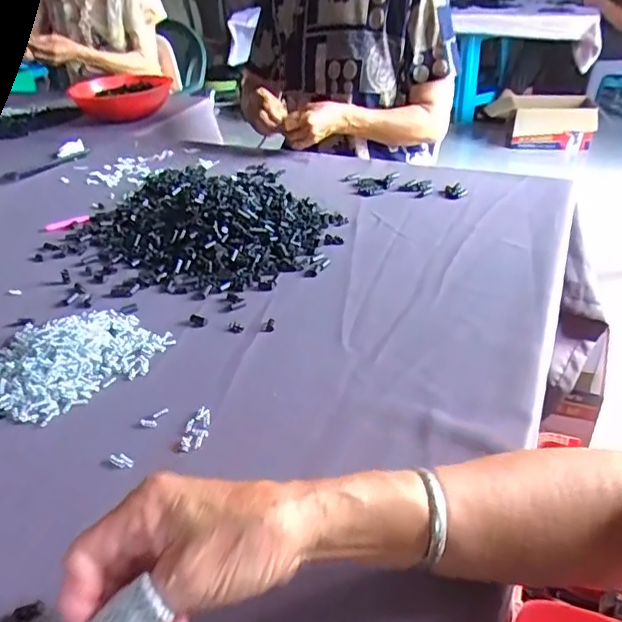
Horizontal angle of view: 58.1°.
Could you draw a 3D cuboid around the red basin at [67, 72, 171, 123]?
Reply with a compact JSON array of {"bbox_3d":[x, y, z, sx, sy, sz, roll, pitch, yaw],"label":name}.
[{"bbox_3d":[-0.434,-0.490,1.309,0.225,0.079,0.225,-14,35,-17],"label":"red basin"}]

